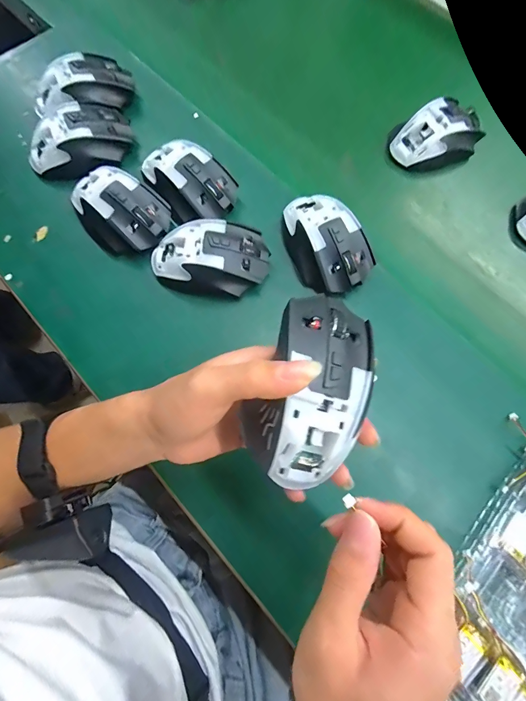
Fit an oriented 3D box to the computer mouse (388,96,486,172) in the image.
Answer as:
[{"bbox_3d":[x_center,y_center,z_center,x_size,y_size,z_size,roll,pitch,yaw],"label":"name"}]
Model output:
[{"bbox_3d":[0.208,-0.255,0.395,0.108,0.037,0.072,-23,76,-9],"label":"computer mouse"}]

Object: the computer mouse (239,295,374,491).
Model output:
[{"bbox_3d":[0.029,0.024,0.199,0.063,0.037,0.108,23,74,5],"label":"computer mouse"}]

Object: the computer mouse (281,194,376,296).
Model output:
[{"bbox_3d":[0.062,-0.114,0.337,0.070,0.032,0.113,-21,75,-8],"label":"computer mouse"}]

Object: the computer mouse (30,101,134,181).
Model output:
[{"bbox_3d":[-0.205,-0.233,0.374,0.117,0.039,0.073,-32,77,-11],"label":"computer mouse"}]

